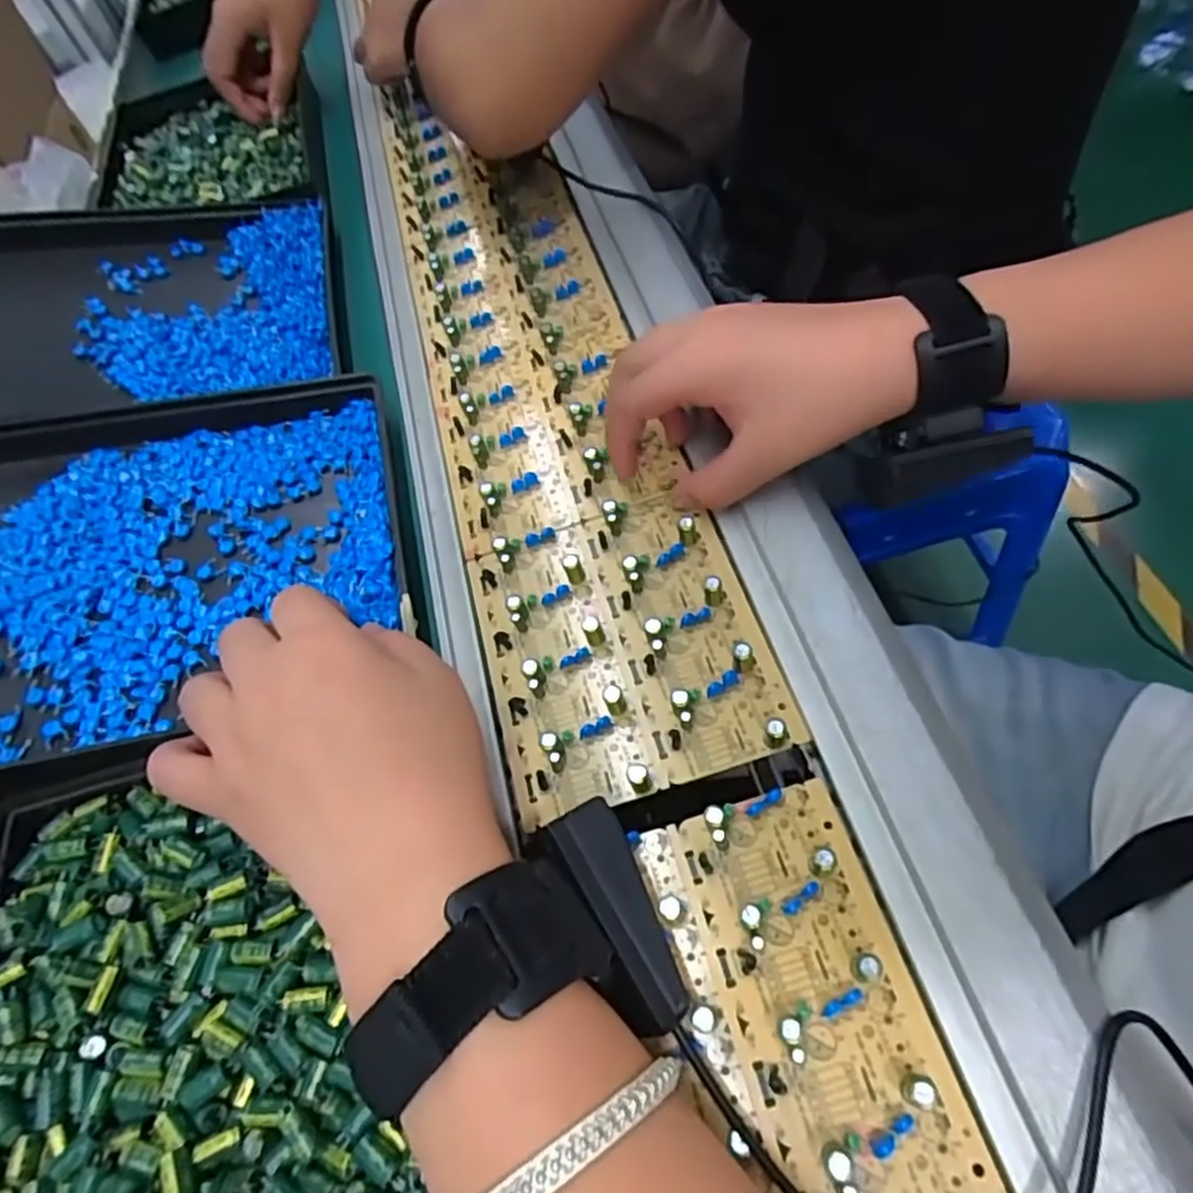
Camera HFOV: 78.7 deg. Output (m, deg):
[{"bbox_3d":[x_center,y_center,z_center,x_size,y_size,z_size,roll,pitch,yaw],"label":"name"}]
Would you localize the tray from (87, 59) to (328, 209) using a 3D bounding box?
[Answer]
[{"bbox_3d":[-0.300,-0.351,0.563,0.169,0.021,0.253,-18,58,0],"label":"tray"}]

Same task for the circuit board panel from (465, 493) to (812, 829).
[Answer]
[{"bbox_3d":[0.010,0.019,0.324,0.117,0.024,0.136,-14,56,-6],"label":"circuit board panel"}]

